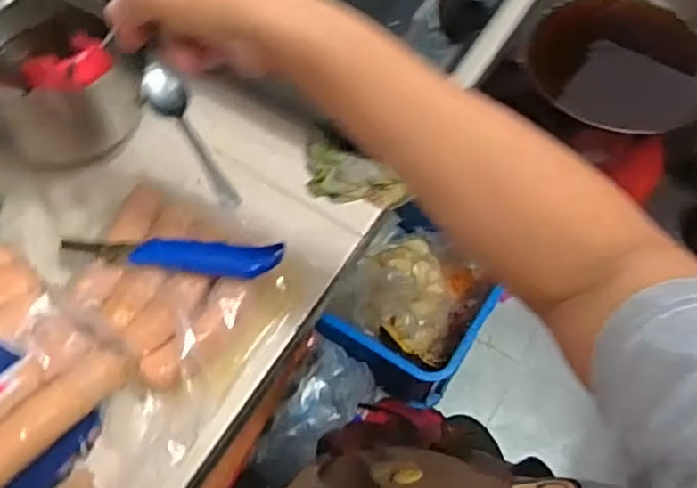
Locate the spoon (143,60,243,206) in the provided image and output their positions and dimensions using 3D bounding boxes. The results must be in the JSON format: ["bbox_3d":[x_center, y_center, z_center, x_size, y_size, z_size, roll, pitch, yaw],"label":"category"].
[{"bbox_3d":[-0.150,-0.099,0.601,0.037,0.026,0.155,-28,81,-10],"label":"spoon"}]

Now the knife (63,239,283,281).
[{"bbox_3d":[-0.142,0.009,0.516,0.176,0.021,0.027,4,66,4],"label":"knife"}]

